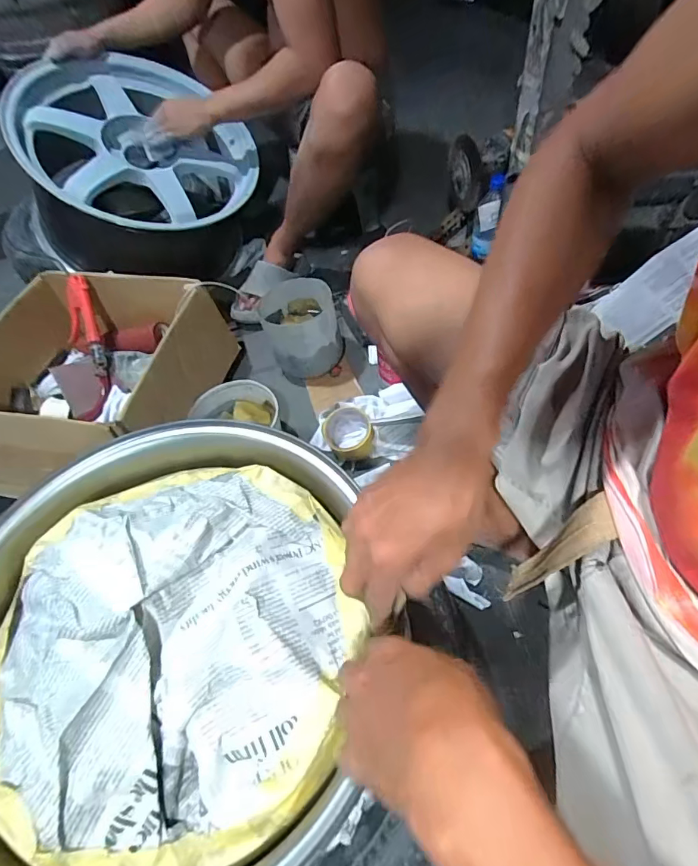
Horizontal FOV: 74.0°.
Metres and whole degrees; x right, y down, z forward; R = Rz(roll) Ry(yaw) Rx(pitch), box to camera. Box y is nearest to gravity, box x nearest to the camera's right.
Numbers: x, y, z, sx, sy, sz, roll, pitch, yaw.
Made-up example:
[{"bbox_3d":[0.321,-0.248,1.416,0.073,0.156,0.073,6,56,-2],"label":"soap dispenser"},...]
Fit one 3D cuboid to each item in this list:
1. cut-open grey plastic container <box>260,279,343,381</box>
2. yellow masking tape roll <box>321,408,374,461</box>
[{"bbox_3d":[-0.096,-0.204,0.957,0.145,0.154,0.148,-12,52,-3],"label":"cut-open grey plastic container"},{"bbox_3d":[-0.004,-0.003,0.842,0.087,0.059,0.088,-3,53,4],"label":"yellow masking tape roll"}]

